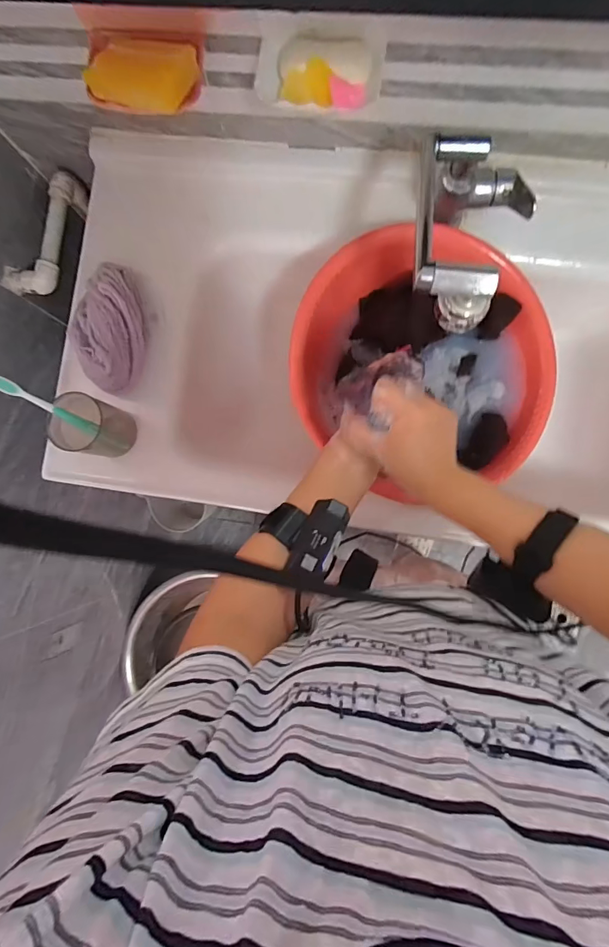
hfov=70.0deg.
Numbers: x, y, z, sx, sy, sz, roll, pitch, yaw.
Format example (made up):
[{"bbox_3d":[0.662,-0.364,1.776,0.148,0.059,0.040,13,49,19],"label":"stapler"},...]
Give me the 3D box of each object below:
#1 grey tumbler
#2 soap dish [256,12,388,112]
[{"bbox_3d":[-0.289,-0.064,0.598,0.072,0.095,0.074,0,87,5],"label":"grey tumbler"},{"bbox_3d":[0.014,-0.418,0.446,0.130,0.022,0.088,10,88,6],"label":"soap dish"}]

